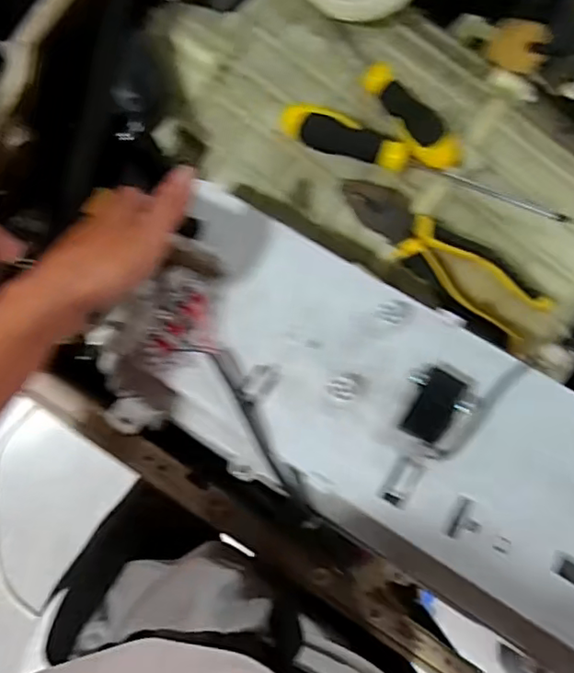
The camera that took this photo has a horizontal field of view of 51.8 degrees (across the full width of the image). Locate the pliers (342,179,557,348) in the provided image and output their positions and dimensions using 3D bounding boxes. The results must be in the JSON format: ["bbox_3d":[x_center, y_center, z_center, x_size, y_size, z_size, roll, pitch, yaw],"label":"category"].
[{"bbox_3d":[0.124,-0.064,0.480,0.183,0.027,0.053,40,88,-4],"label":"pliers"}]

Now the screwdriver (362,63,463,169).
[{"bbox_3d":[0.103,-0.182,0.495,0.040,0.031,0.107,-29,72,-3],"label":"screwdriver"}]

